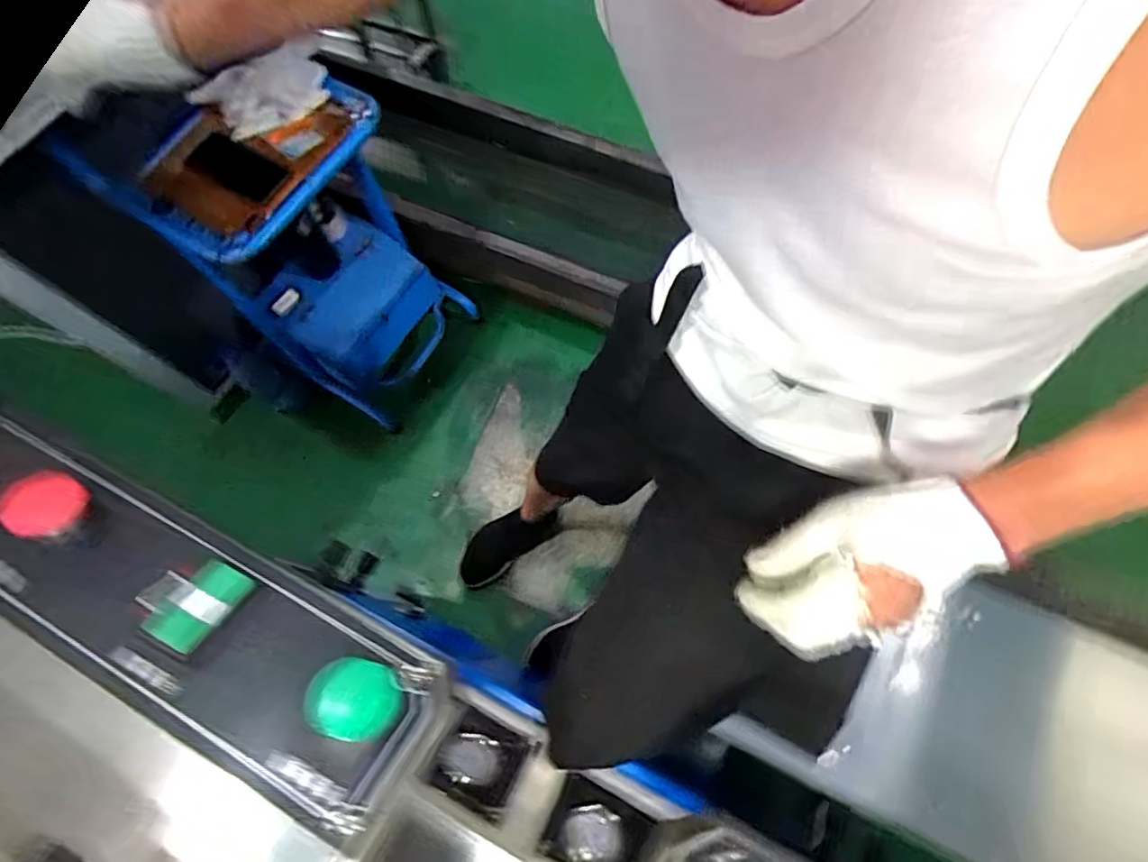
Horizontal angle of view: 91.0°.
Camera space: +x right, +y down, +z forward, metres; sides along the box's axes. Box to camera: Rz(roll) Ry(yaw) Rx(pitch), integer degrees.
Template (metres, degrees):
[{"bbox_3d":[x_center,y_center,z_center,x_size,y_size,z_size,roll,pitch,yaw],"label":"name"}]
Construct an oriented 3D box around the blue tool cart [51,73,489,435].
[{"bbox_3d":[-0.536,-0.399,1.184,0.374,0.675,0.429,32,73,10],"label":"blue tool cart"}]

